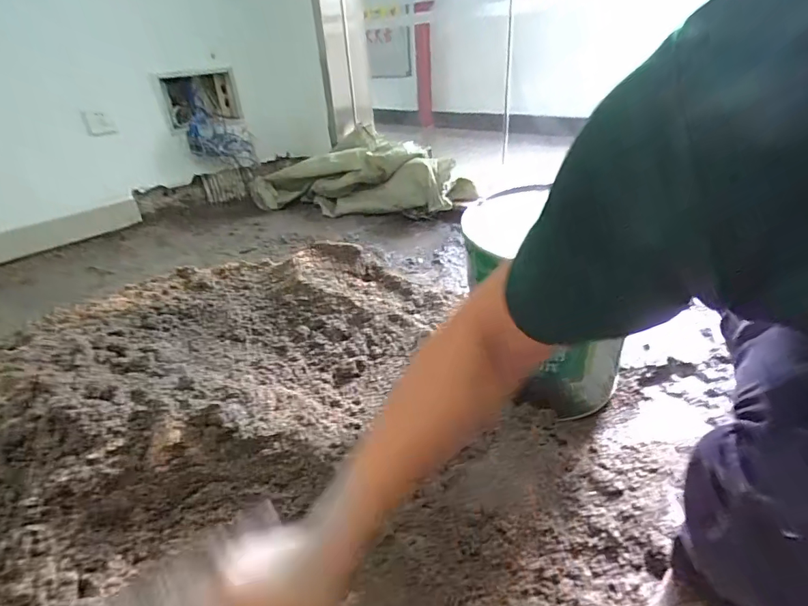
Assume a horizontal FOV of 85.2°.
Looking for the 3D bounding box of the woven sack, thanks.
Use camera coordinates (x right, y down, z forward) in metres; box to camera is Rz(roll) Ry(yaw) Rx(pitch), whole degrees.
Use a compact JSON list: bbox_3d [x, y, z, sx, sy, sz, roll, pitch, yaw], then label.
[{"bbox_3d":[-0.154,-0.528,1.779,0.859,0.267,0.311,4,30,13],"label":"woven sack"}]

